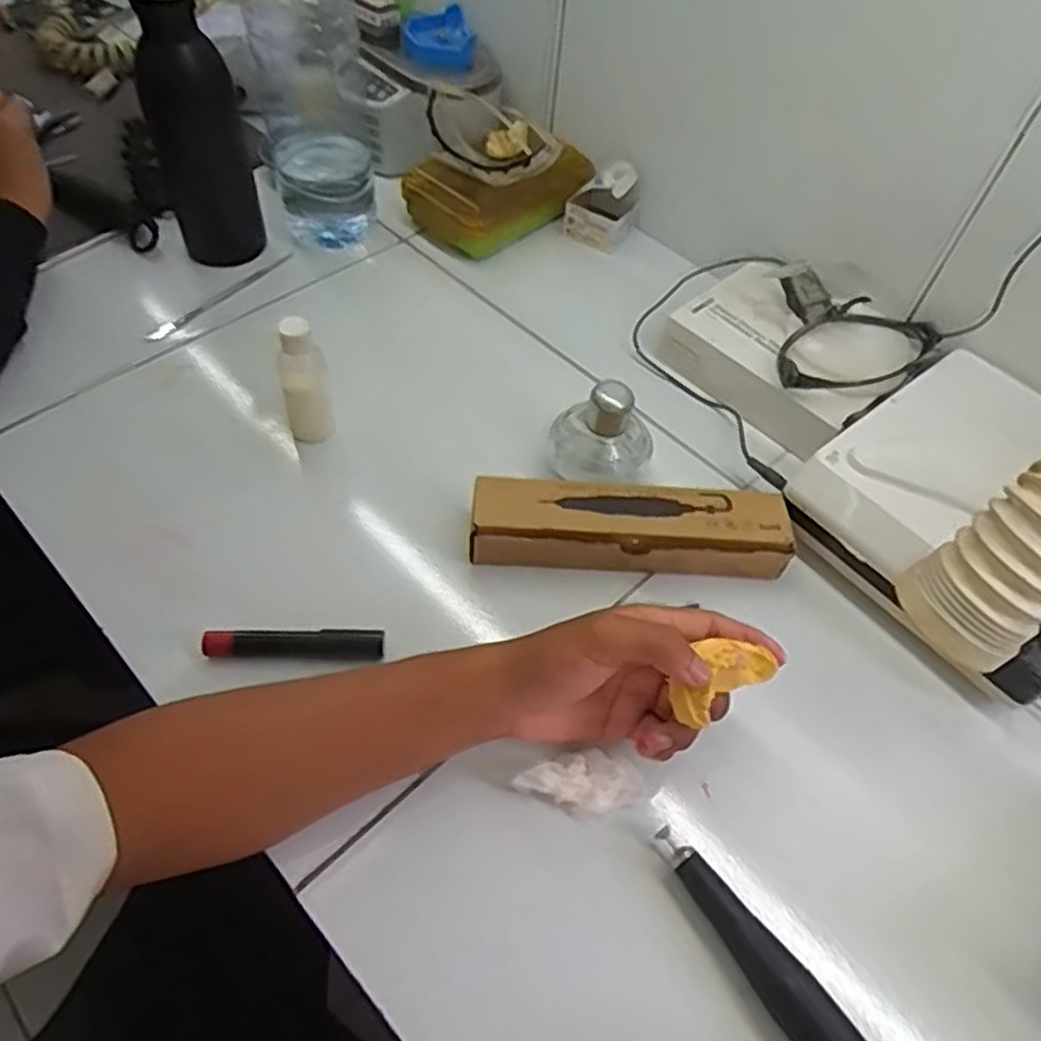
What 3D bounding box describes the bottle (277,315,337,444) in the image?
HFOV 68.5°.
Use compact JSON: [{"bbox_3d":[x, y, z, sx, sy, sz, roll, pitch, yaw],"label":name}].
[{"bbox_3d":[-0.151,-0.094,0.534,0.030,0.095,0.029,-13,56,-14],"label":"bottle"}]

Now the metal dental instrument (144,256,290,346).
[{"bbox_3d":[-0.260,-0.197,0.671,0.014,0.009,0.153,33,58,18],"label":"metal dental instrument"}]

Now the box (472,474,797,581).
[{"bbox_3d":[0.074,0.004,0.519,0.208,0.035,0.054,4,54,-3],"label":"box"}]

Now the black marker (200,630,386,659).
[{"bbox_3d":[-0.136,0.075,0.465,0.107,0.014,0.014,0,54,-5],"label":"black marker"}]

